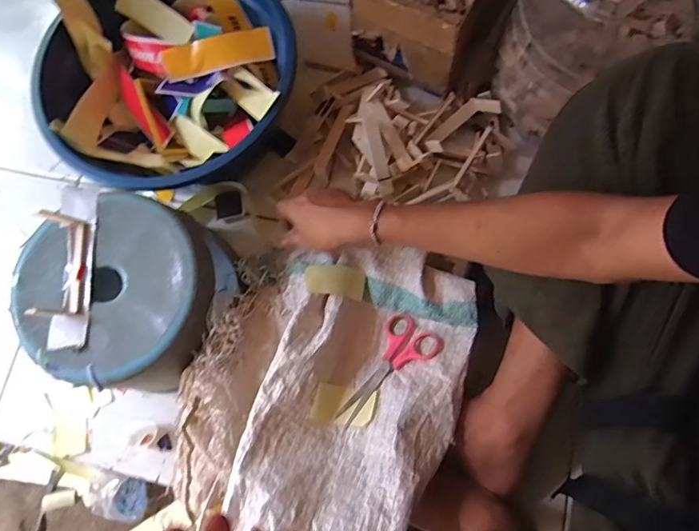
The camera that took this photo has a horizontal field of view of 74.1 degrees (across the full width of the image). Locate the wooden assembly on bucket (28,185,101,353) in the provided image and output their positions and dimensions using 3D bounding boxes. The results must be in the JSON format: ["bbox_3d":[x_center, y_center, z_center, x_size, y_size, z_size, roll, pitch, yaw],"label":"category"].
[{"bbox_3d":[-0.323,-0.005,0.529,0.046,0.040,0.194,-2,76,3],"label":"wooden assembly on bucket"}]

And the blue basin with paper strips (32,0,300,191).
[{"bbox_3d":[-0.250,-0.250,0.683,0.338,0.171,0.322,-1,76,4],"label":"blue basin with paper strips"}]

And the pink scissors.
[{"bbox_3d":[0.044,0.132,0.569,0.071,0.007,0.151,33,72,27],"label":"pink scissors"}]

